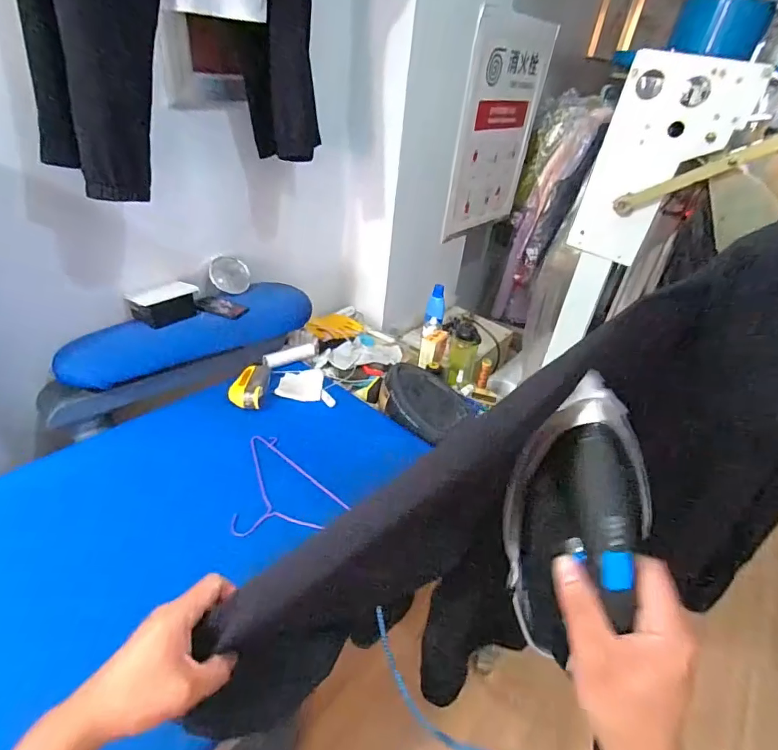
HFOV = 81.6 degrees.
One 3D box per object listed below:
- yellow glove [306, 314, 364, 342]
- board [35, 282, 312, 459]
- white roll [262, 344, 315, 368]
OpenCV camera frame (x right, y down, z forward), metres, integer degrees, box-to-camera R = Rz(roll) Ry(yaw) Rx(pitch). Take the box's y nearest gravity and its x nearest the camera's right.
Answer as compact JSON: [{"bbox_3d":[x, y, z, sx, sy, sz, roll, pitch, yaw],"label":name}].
[{"bbox_3d":[-0.205,-0.181,1.721,0.210,0.066,0.084,-1,36,-12],"label":"yellow glove"},{"bbox_3d":[-0.556,-0.069,1.244,0.122,0.214,0.741,31,42,30],"label":"board"},{"bbox_3d":[-0.317,-0.061,1.428,0.172,0.037,0.039,-23,45,-35],"label":"white roll"}]

